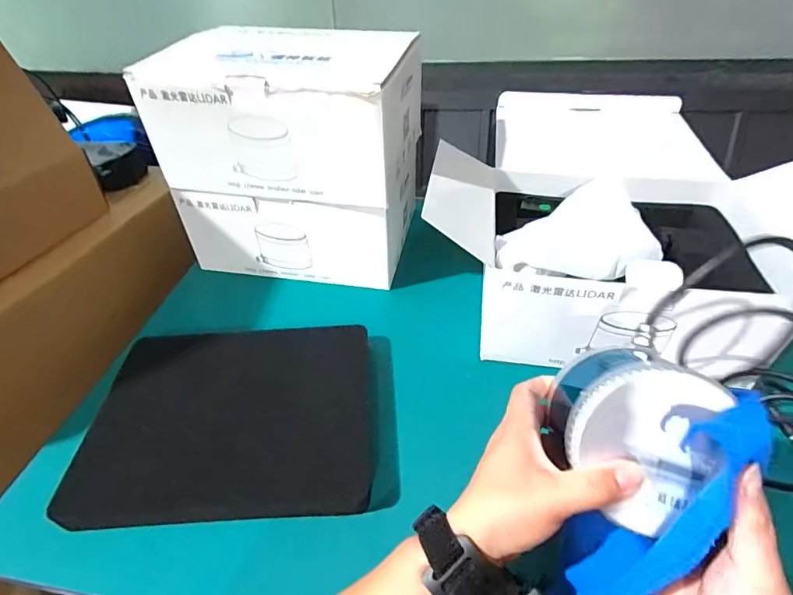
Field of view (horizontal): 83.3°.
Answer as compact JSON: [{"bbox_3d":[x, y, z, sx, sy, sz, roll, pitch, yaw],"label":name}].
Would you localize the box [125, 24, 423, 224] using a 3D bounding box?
[{"bbox_3d":[-0.120,-0.218,0.526,0.271,0.135,0.194,8,43,11],"label":"box"}]

